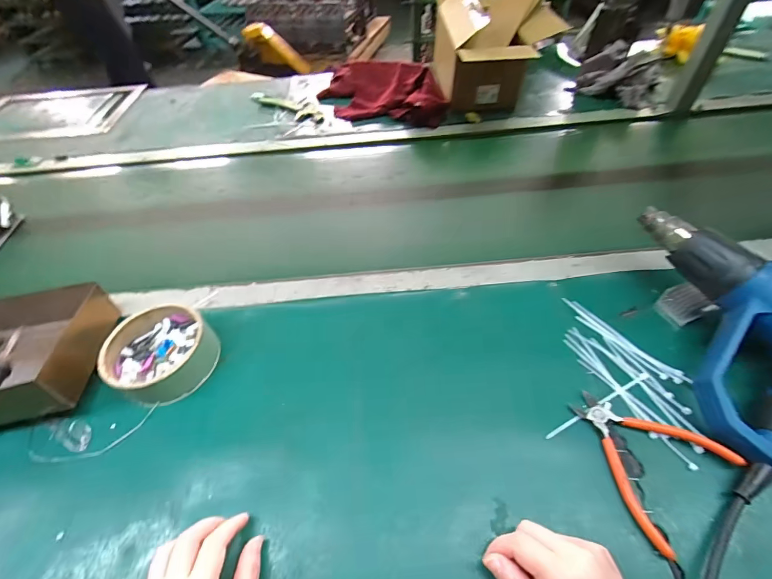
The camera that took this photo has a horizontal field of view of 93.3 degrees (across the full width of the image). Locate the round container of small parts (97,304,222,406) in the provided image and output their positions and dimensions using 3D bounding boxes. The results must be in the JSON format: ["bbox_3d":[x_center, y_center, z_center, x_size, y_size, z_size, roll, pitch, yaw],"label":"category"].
[{"bbox_3d":[-0.287,0.081,0.467,0.113,0.050,0.116,-2,51,3],"label":"round container of small parts"}]

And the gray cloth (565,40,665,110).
[{"bbox_3d":[0.551,-0.509,0.864,0.191,0.088,0.126,31,59,26],"label":"gray cloth"}]

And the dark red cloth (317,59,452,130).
[{"bbox_3d":[-0.008,-0.501,0.914,0.354,0.070,0.194,17,54,18],"label":"dark red cloth"}]

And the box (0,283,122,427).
[{"bbox_3d":[-0.508,0.097,0.457,0.308,0.078,0.169,-10,51,-4],"label":"box"}]

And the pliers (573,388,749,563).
[{"bbox_3d":[0.260,0.163,0.375,0.121,0.021,0.134,-31,55,-19],"label":"pliers"}]

